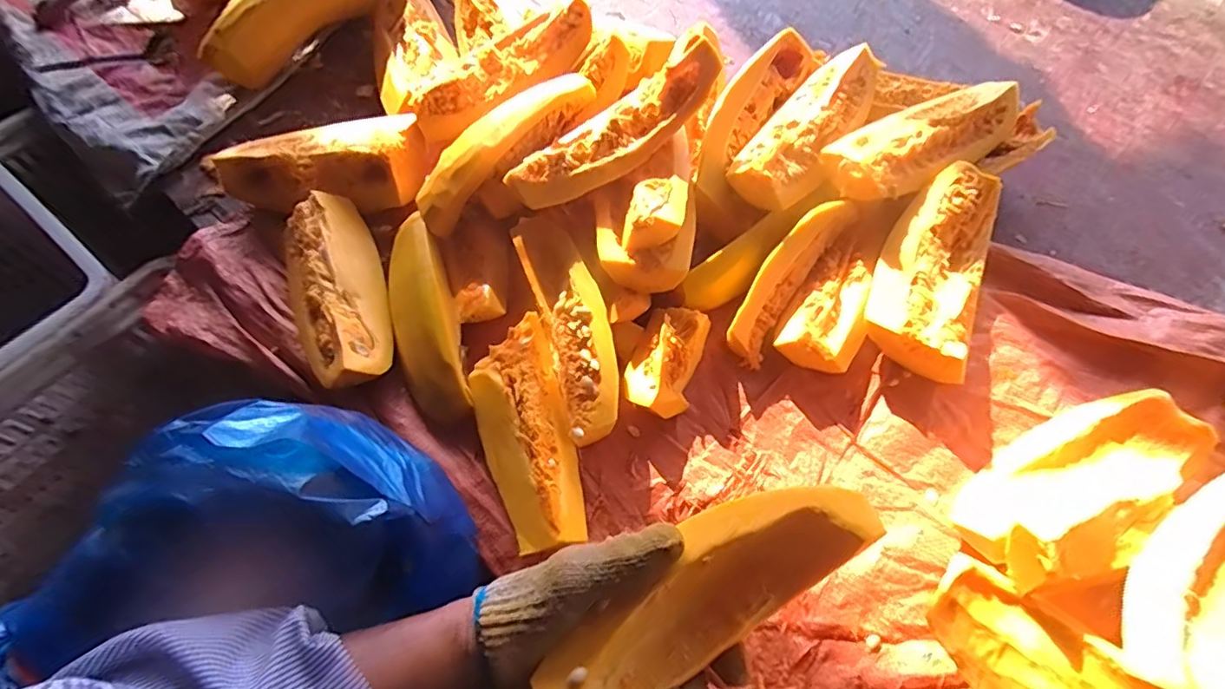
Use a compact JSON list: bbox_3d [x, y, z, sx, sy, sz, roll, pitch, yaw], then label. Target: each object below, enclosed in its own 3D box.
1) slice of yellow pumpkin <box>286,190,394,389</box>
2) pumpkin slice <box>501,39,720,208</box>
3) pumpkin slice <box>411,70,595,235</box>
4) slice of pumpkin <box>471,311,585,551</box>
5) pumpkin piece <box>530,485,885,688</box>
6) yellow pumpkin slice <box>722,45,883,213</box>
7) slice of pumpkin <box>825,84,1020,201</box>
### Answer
[{"bbox_3d":[-0.245,-0.046,0.505,0.077,0.040,0.185,-20,62,-8],"label":"slice of yellow pumpkin"},{"bbox_3d":[0.003,-0.174,0.470,0.191,0.038,0.048,-35,65,0],"label":"pumpkin slice"},{"bbox_3d":[-0.101,-0.176,0.507,0.184,0.045,0.044,-38,65,5],"label":"pumpkin slice"},{"bbox_3d":[-0.067,0.067,0.443,0.067,0.035,0.176,-14,62,-4],"label":"slice of pumpkin"},{"bbox_3d":[0.048,0.139,0.315,0.193,0.042,0.062,-39,66,0],"label":"pumpkin piece"},{"bbox_3d":[0.169,-0.189,0.492,0.068,0.028,0.185,35,68,19],"label":"yellow pumpkin slice"},{"bbox_3d":[0.267,-0.177,0.491,0.188,0.032,0.071,-26,63,-11],"label":"slice of pumpkin"}]

